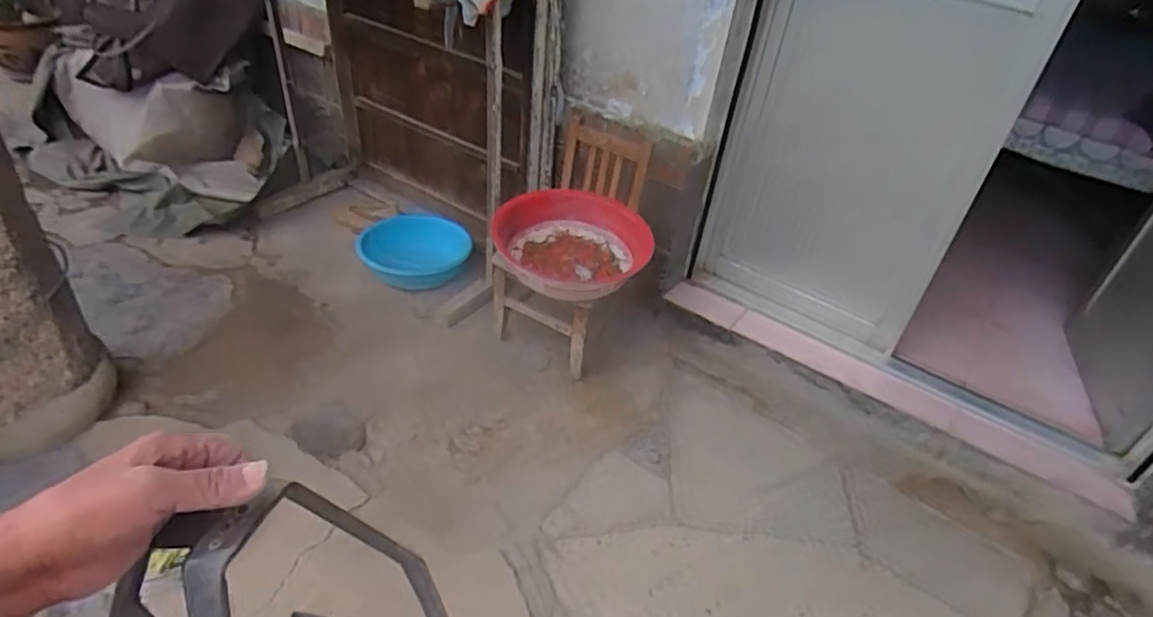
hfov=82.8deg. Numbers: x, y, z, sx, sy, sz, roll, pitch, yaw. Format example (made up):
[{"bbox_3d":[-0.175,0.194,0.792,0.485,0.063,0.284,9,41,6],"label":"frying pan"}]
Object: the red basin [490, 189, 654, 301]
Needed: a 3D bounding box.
[{"bbox_3d":[-0.013,-0.168,1.632,0.369,0.139,0.369,6,36,-5],"label":"red basin"}]

